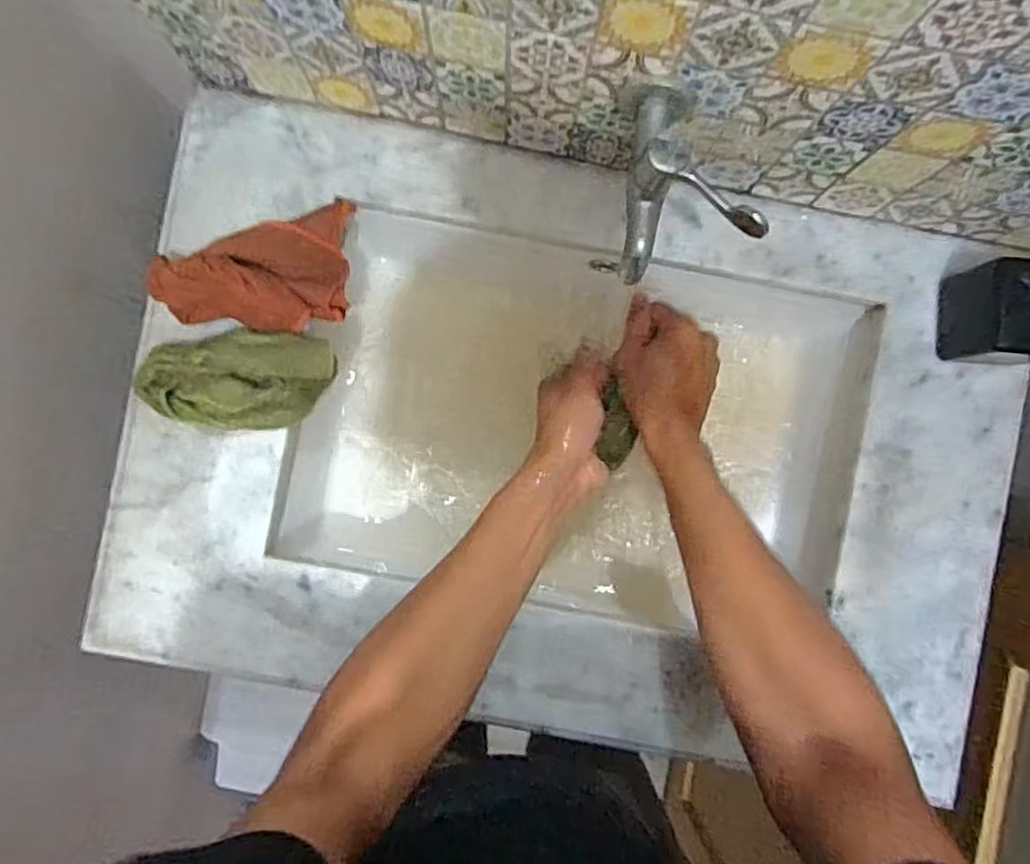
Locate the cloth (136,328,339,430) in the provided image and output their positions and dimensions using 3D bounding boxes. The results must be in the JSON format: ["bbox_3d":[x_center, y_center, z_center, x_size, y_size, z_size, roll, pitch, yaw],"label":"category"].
[{"bbox_3d":[-0.206,-0.038,0.502,0.135,0.044,0.071,5,89,-1],"label":"cloth"}]

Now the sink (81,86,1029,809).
[{"bbox_3d":[0.044,0.011,0.593,0.702,0.145,0.445,10,89,-1],"label":"sink"}]

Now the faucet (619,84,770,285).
[{"bbox_3d":[0.101,-0.154,0.396,0.066,0.076,0.111,1,90,-2],"label":"faucet"}]

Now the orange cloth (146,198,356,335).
[{"bbox_3d":[-0.190,-0.115,0.498,0.154,0.059,0.091,-20,90,-1],"label":"orange cloth"}]

